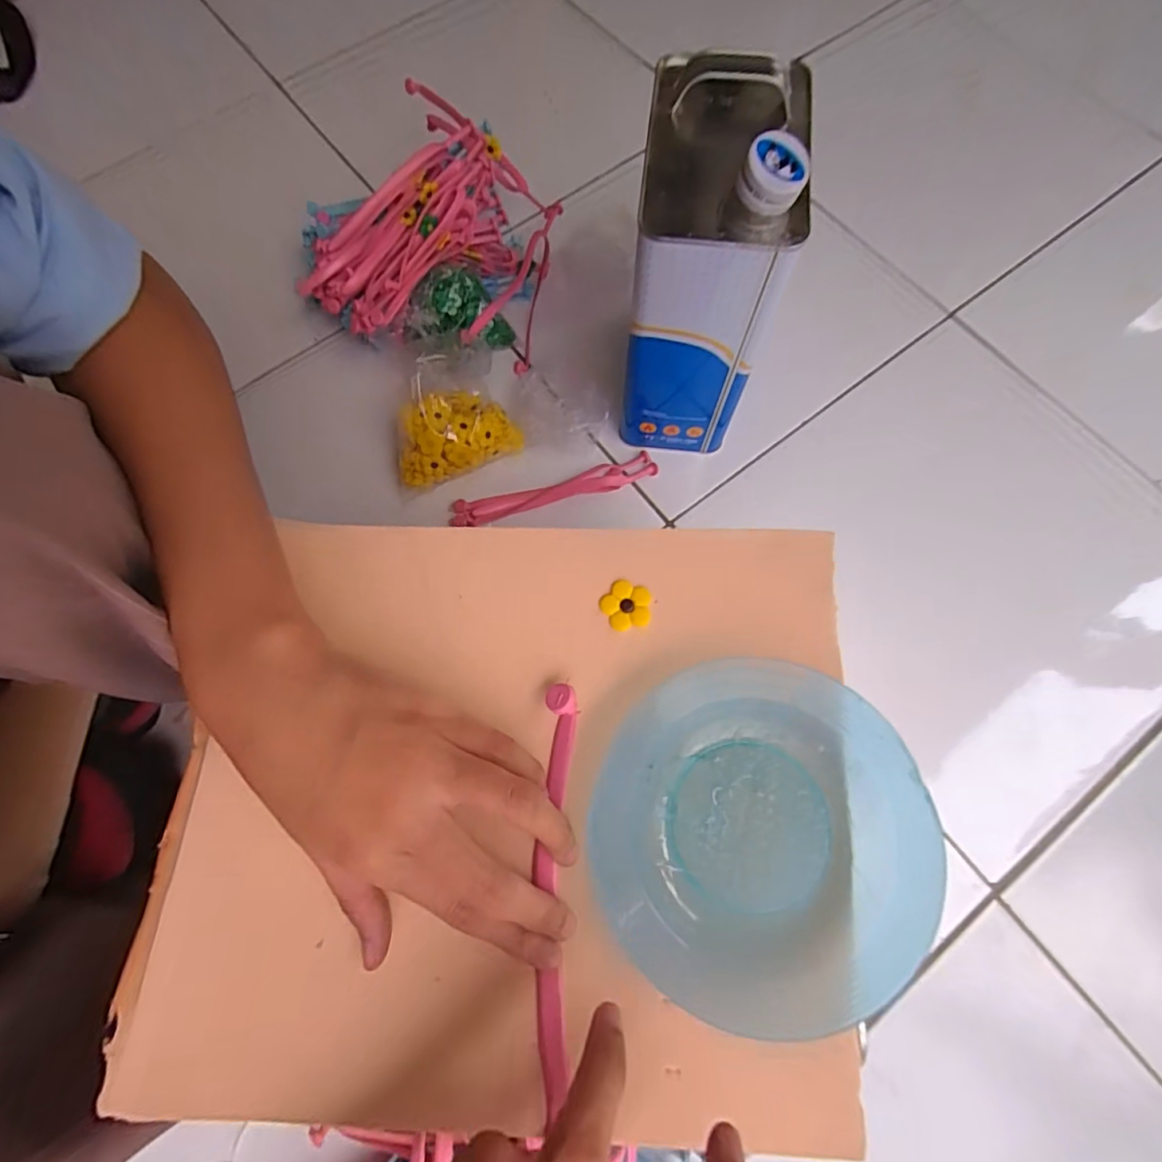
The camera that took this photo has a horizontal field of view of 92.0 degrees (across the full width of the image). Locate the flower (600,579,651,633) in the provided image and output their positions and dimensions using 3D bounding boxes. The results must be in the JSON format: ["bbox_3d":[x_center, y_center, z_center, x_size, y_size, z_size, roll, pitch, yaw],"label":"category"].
[{"bbox_3d":[0.021,0.011,0.264,0.023,0.004,0.023,3,72,2],"label":"flower"}]

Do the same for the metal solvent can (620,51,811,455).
[{"bbox_3d":[0.095,-0.252,0.467,0.110,0.261,0.164,7,73,3],"label":"metal solvent can"}]

